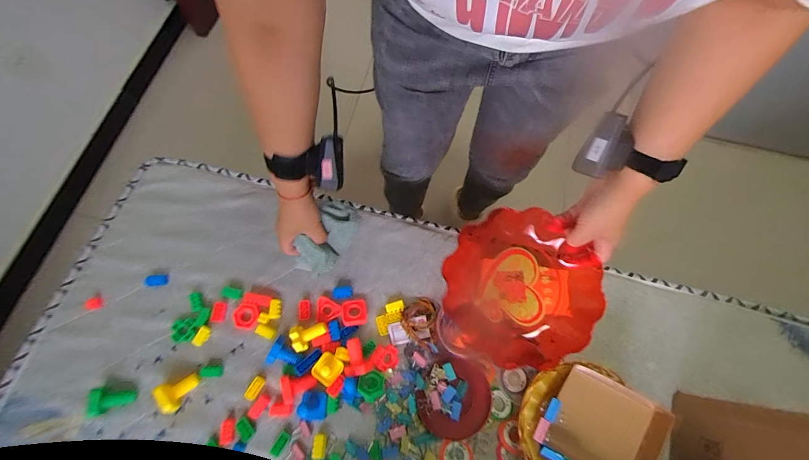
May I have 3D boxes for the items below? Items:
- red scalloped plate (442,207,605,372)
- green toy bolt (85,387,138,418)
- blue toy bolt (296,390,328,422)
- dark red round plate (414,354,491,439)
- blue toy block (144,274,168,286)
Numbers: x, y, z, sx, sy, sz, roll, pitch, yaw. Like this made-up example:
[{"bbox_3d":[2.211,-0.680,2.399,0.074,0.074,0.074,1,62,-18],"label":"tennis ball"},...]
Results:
[{"bbox_3d":[0.156,0.081,0.489,0.202,0.043,0.201,-1,86,10],"label":"red scalloped plate"},{"bbox_3d":[-0.458,0.268,0.541,0.051,0.036,0.039,-6,71,-5],"label":"green toy bolt"},{"bbox_3d":[-0.145,0.278,0.543,0.046,0.044,0.044,6,70,2],"label":"blue toy bolt"},{"bbox_3d":[0.077,0.261,0.543,0.108,0.022,0.118,13,55,20],"label":"dark red round plate"},{"bbox_3d":[-0.446,0.091,0.618,0.037,0.008,0.021,-4,70,-2],"label":"blue toy block"}]

